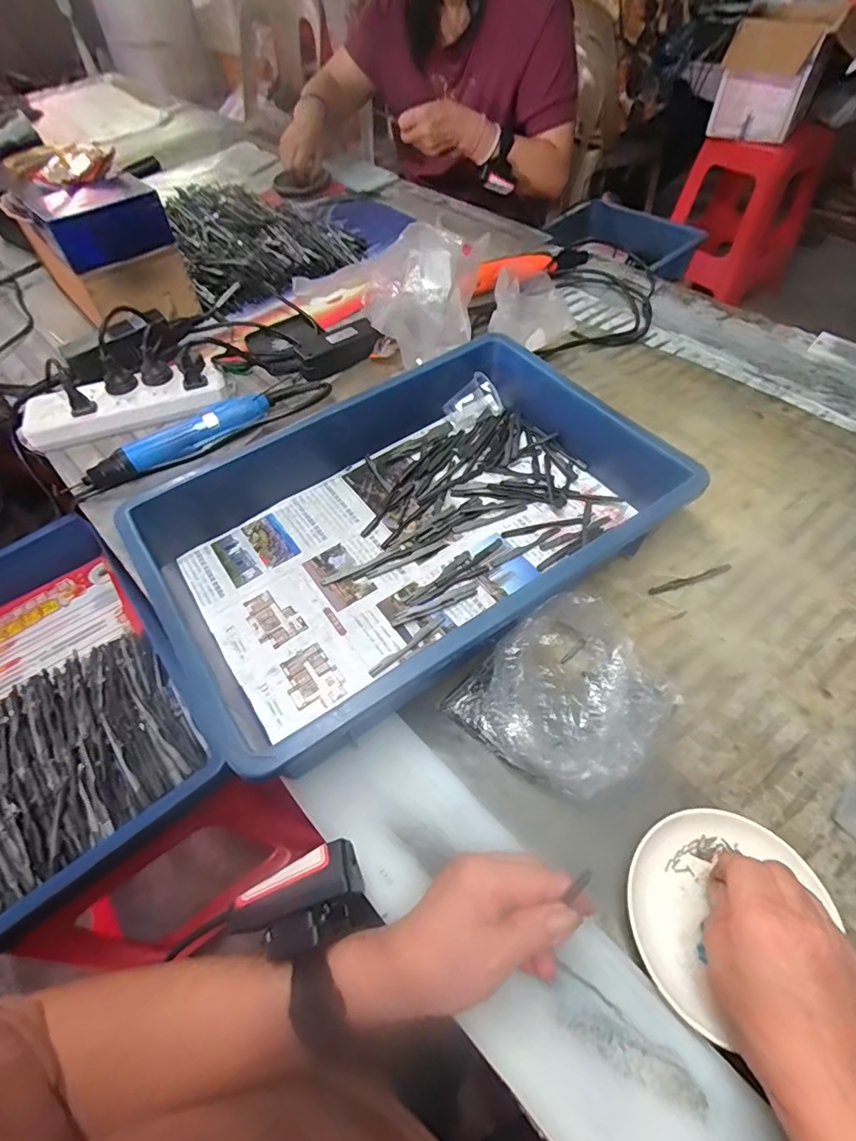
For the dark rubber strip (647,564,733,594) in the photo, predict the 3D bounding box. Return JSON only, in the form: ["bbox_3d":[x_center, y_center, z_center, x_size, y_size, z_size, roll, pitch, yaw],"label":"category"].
[{"bbox_3d":[0.240,0.008,0.463,0.083,0.004,0.008,-17,57,-8],"label":"dark rubber strip"}]

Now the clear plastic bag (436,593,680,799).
[{"bbox_3d":[0.107,0.088,0.379,0.130,0.039,0.141,39,66,25],"label":"clear plastic bag"}]

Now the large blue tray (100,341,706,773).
[{"bbox_3d":[-0.010,-0.050,0.461,0.432,0.077,0.288,-31,59,-16],"label":"large blue tray"}]

